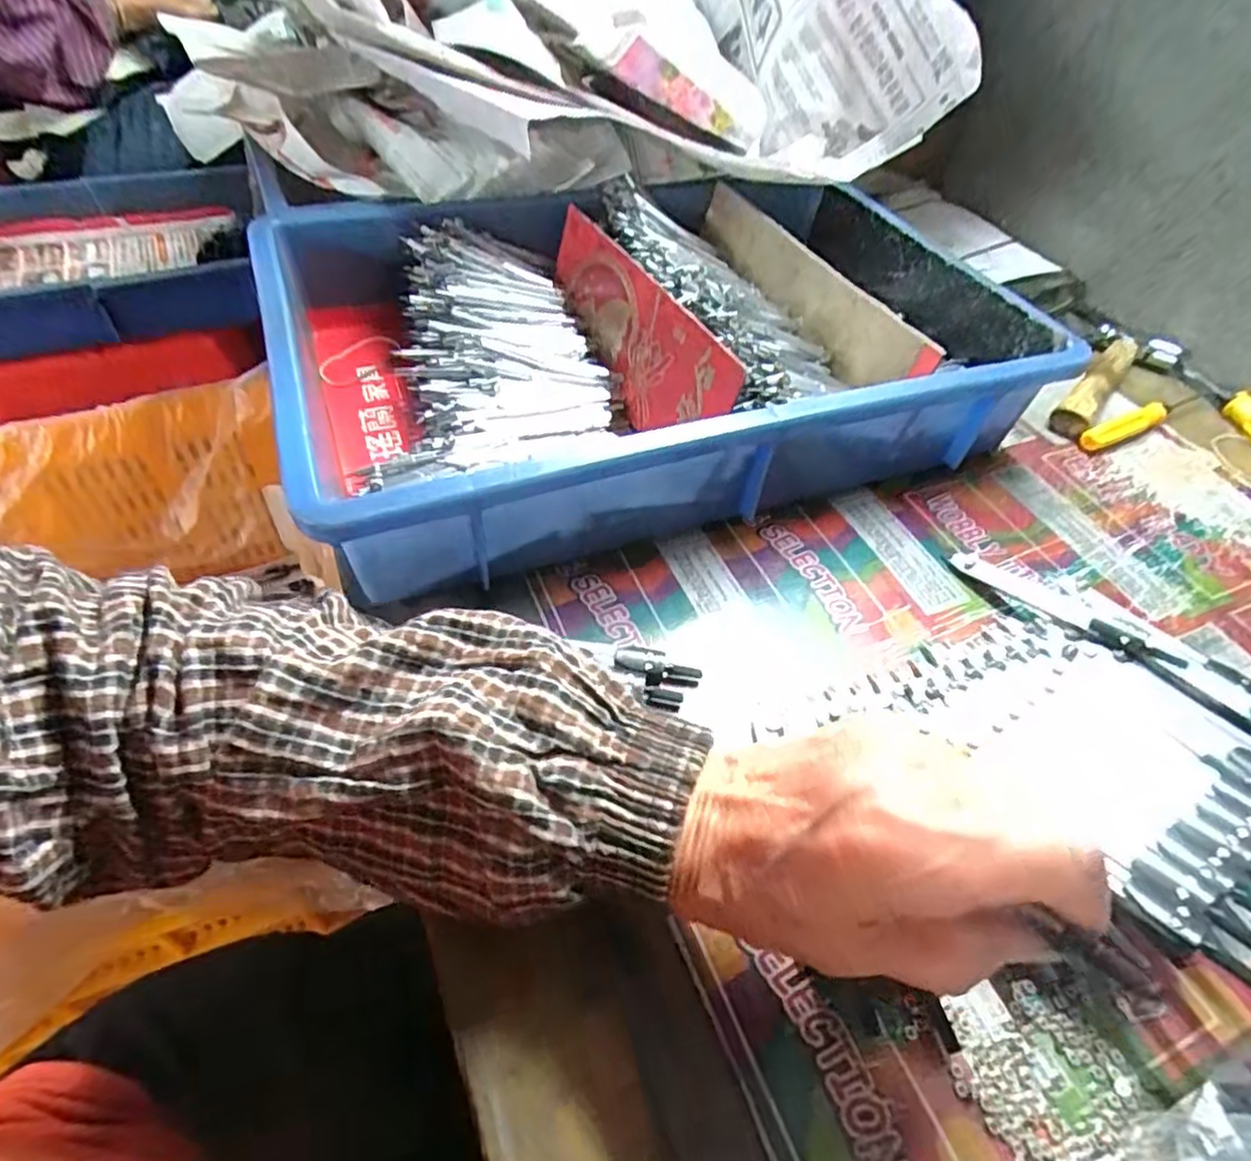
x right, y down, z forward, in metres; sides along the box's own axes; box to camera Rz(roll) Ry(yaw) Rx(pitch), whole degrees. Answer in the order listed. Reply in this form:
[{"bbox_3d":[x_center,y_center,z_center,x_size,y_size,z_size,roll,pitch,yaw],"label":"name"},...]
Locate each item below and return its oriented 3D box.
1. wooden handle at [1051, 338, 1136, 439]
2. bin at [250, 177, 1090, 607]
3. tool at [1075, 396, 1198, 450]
[{"bbox_3d":[0.338,-0.140,0.491,0.022,0.020,0.134,34,55,22],"label":"wooden handle"},{"bbox_3d":[0.017,-0.153,0.436,0.412,0.087,0.291,-16,53,-17],"label":"bin"},{"bbox_3d":[0.360,-0.109,0.470,0.114,0.021,0.015,-18,53,-19],"label":"tool"}]

